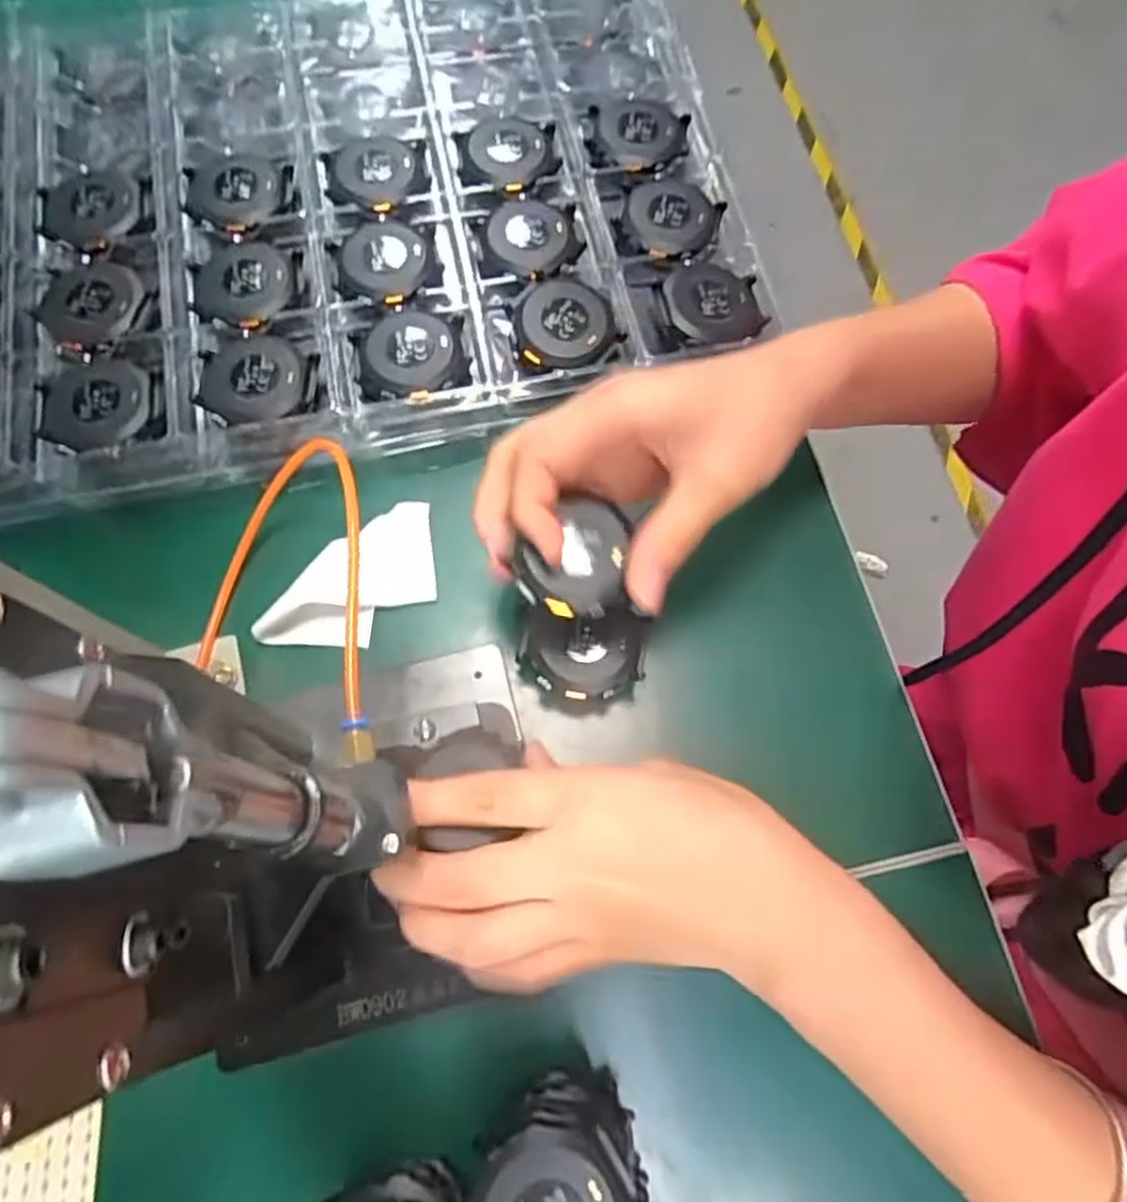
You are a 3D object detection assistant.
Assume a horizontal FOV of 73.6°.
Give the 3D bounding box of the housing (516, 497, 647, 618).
[{"bbox_3d":[0.005,-0.018,0.289,0.042,0.014,0.046,3,71,-1],"label":"housing"}]

